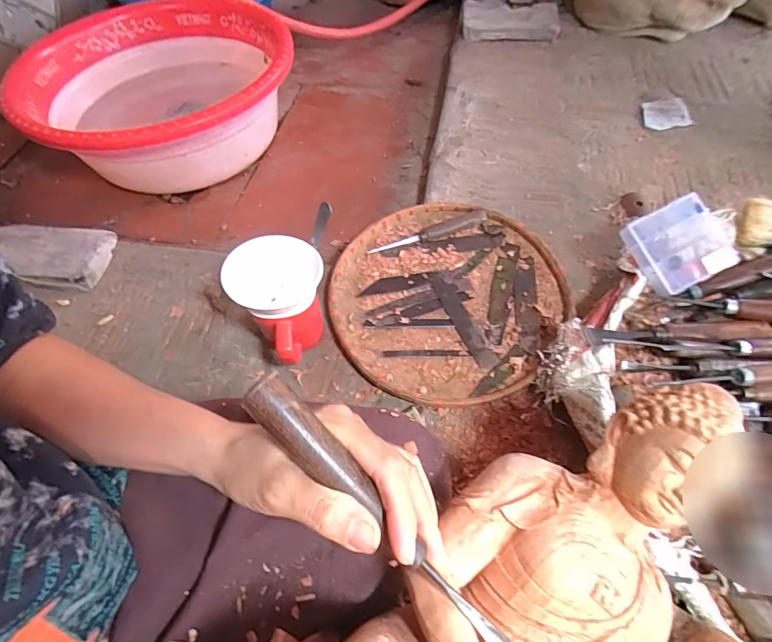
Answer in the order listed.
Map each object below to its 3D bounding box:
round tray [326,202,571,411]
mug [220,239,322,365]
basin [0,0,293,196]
[{"bbox_3d":[0.072,-0.037,0.518,0.275,0.022,0.286,-1,57,2],"label":"round tray"},{"bbox_3d":[-0.111,-0.018,0.451,0.080,0.127,0.089,27,63,17],"label":"mug"},{"bbox_3d":[-0.382,-0.399,0.739,0.418,0.157,0.443,-1,57,2],"label":"basin"}]

